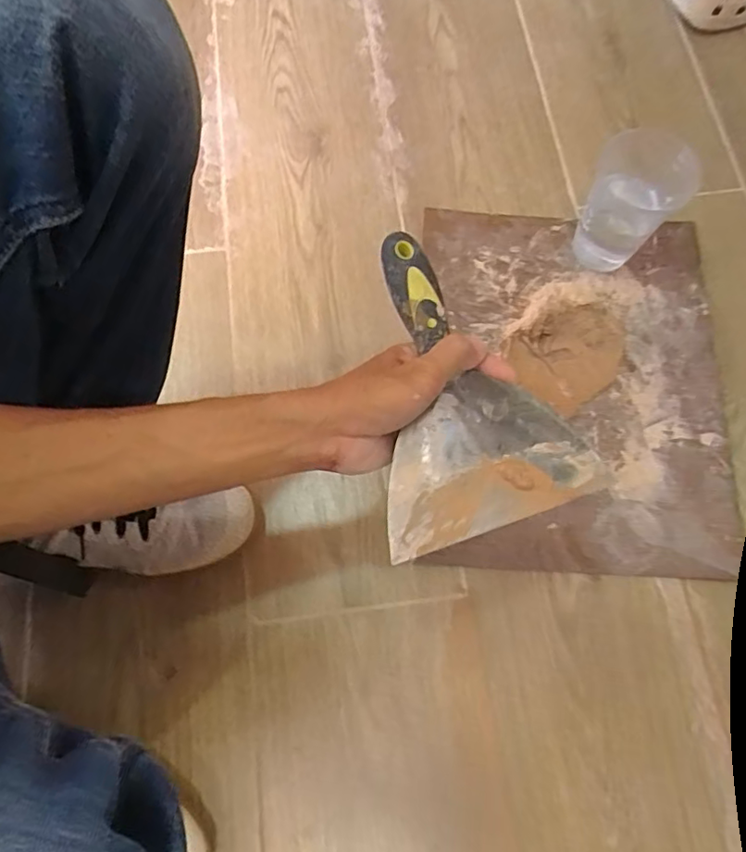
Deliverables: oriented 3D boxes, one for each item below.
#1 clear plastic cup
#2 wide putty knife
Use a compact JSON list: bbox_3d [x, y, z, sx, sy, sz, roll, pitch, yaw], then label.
[{"bbox_3d":[0.268,-0.236,0.593,0.094,0.126,0.083,33,75,10],"label":"clear plastic cup"},{"bbox_3d":[0.046,-0.032,0.365,0.133,0.017,0.197,-20,73,-6],"label":"wide putty knife"}]

